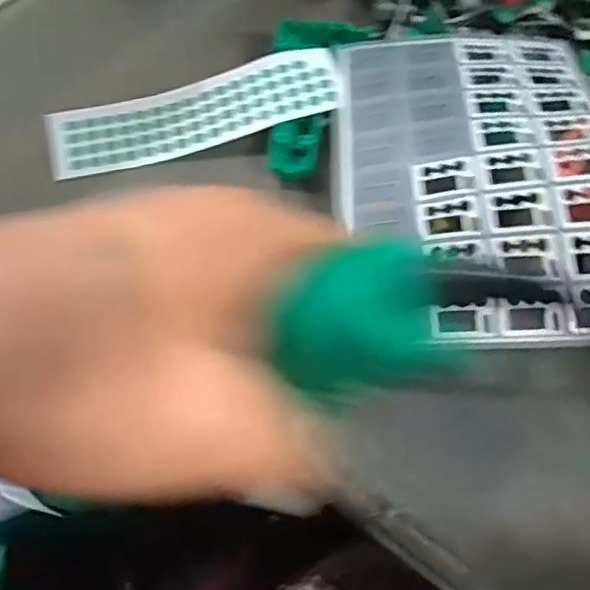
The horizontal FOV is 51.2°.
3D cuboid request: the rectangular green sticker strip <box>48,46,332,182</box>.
[{"bbox_3d":[-0.075,-0.143,0.471,0.220,0.023,0.073,-14,61,-10],"label":"rectangular green sticker strip"}]

